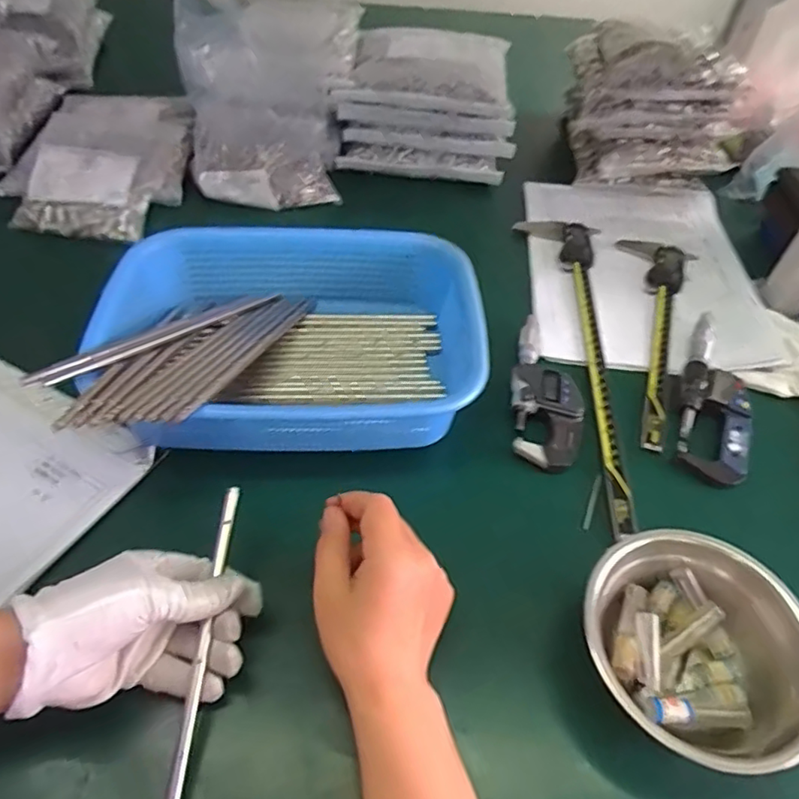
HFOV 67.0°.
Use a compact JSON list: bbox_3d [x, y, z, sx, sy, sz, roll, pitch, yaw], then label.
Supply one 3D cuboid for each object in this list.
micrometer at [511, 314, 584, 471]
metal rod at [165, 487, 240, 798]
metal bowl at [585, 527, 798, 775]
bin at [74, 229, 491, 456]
[{"bbox_3d":[0.122,-0.009,0.505,0.056,0.021,0.148,6,51,2],"label":"micrometer"},{"bbox_3d":[-0.111,0.156,0.328,0.008,0.005,0.224,4,62,0],"label":"metal rod"},{"bbox_3d":[0.176,0.145,0.359,0.131,0.060,0.131,-26,57,-22],"label":"metal bowl"},{"bbox_3d":[-0.075,-0.059,0.489,0.294,0.082,0.193,-8,52,-9],"label":"bin"}]

